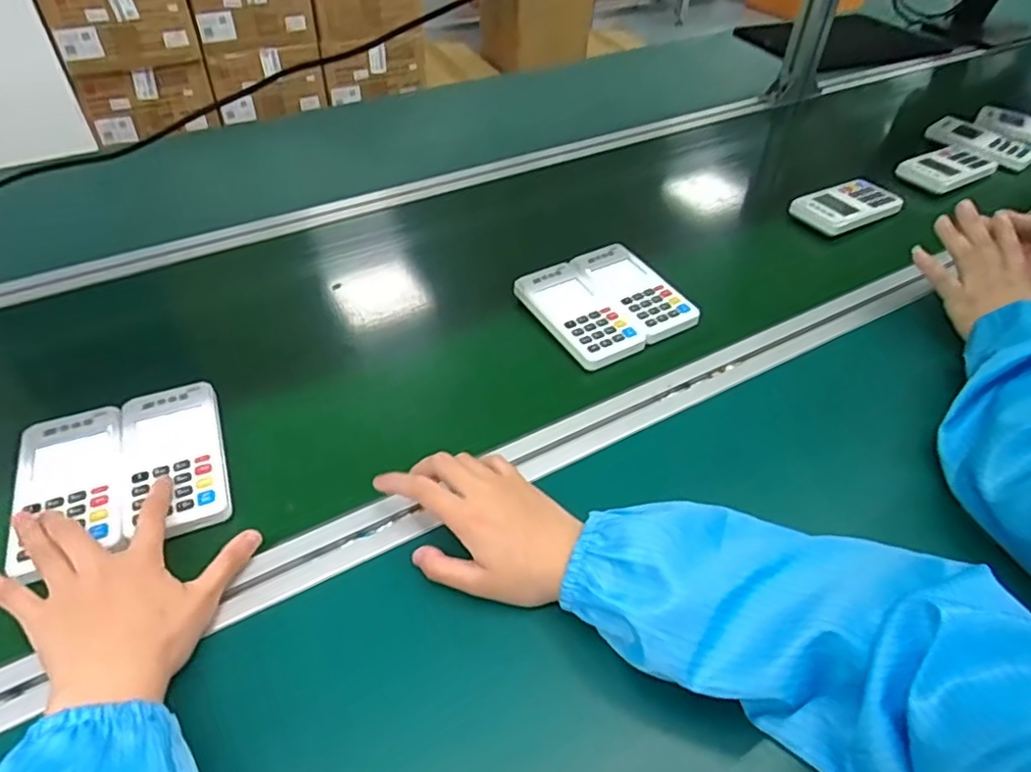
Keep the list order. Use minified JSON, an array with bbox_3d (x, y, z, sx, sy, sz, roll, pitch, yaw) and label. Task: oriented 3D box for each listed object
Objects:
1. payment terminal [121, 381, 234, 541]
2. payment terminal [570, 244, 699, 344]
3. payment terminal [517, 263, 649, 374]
[{"bbox_3d":[-0.261,0.054,0.485,0.071,0.009,0.139,-16,49,-16],"label":"payment terminal"},{"bbox_3d":[0.124,-0.101,0.659,0.068,0.017,0.137,-23,51,-21],"label":"payment terminal"},{"bbox_3d":[0.064,-0.071,0.629,0.072,0.014,0.147,-24,51,-22],"label":"payment terminal"}]

